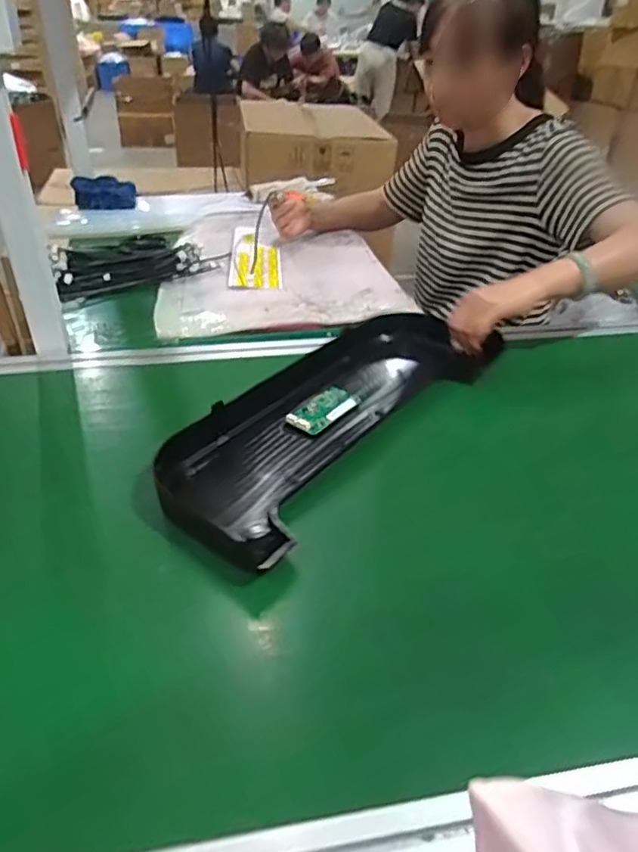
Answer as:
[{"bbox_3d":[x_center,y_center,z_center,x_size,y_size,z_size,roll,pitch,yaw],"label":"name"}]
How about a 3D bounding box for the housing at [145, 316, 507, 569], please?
[{"bbox_3d":[0.019,-0.016,0.730,0.203,0.076,0.488,24,42,29],"label":"housing"}]

